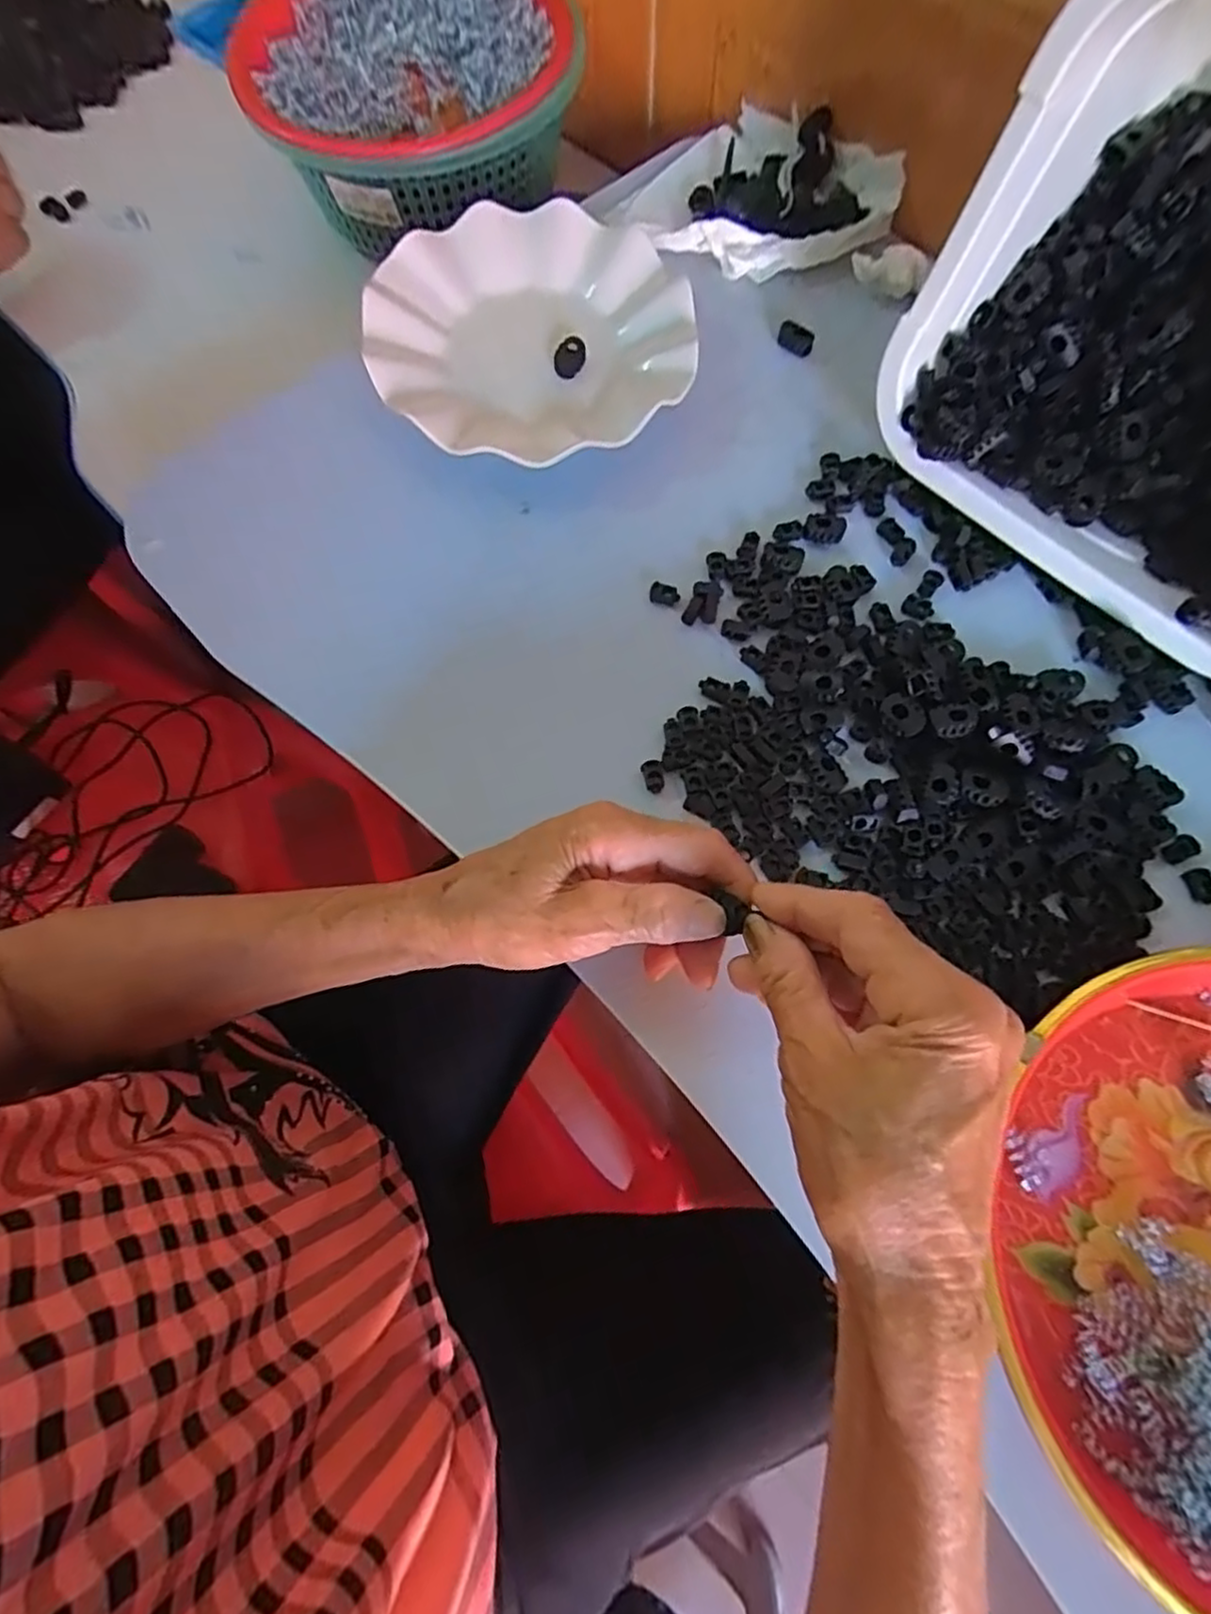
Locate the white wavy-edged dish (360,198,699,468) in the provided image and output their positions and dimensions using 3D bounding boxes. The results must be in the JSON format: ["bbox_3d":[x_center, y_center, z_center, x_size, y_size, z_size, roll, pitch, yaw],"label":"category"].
[{"bbox_3d":[-0.043,-0.266,0.391,0.174,0.028,0.182,0,72,2],"label":"white wavy-edged dish"}]

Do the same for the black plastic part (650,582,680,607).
[{"bbox_3d":[0.031,-0.110,0.355,0.015,0.010,0.008,5,72,3],"label":"black plastic part"}]

